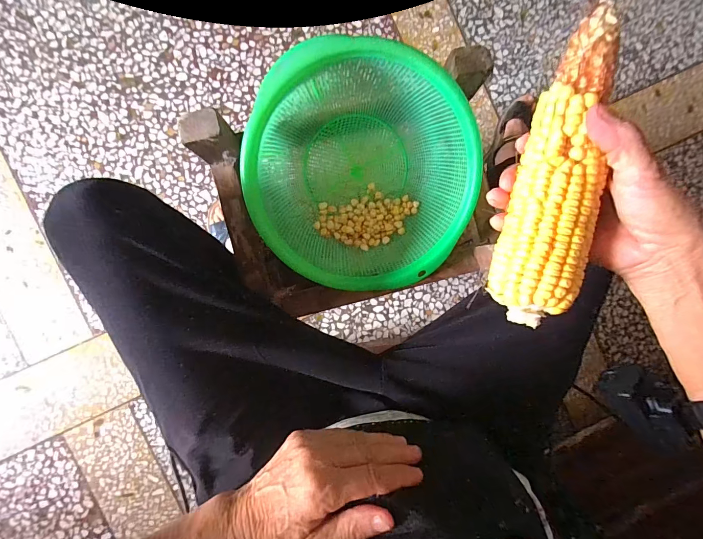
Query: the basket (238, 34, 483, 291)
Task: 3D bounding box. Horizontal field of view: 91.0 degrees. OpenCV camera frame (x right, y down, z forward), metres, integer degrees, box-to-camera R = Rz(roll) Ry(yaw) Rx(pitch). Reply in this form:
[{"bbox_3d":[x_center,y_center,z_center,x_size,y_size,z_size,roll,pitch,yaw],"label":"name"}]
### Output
[{"bbox_3d":[0.013,-0.116,0.437,0.267,0.110,0.267,-2,110,-7],"label":"basket"}]

